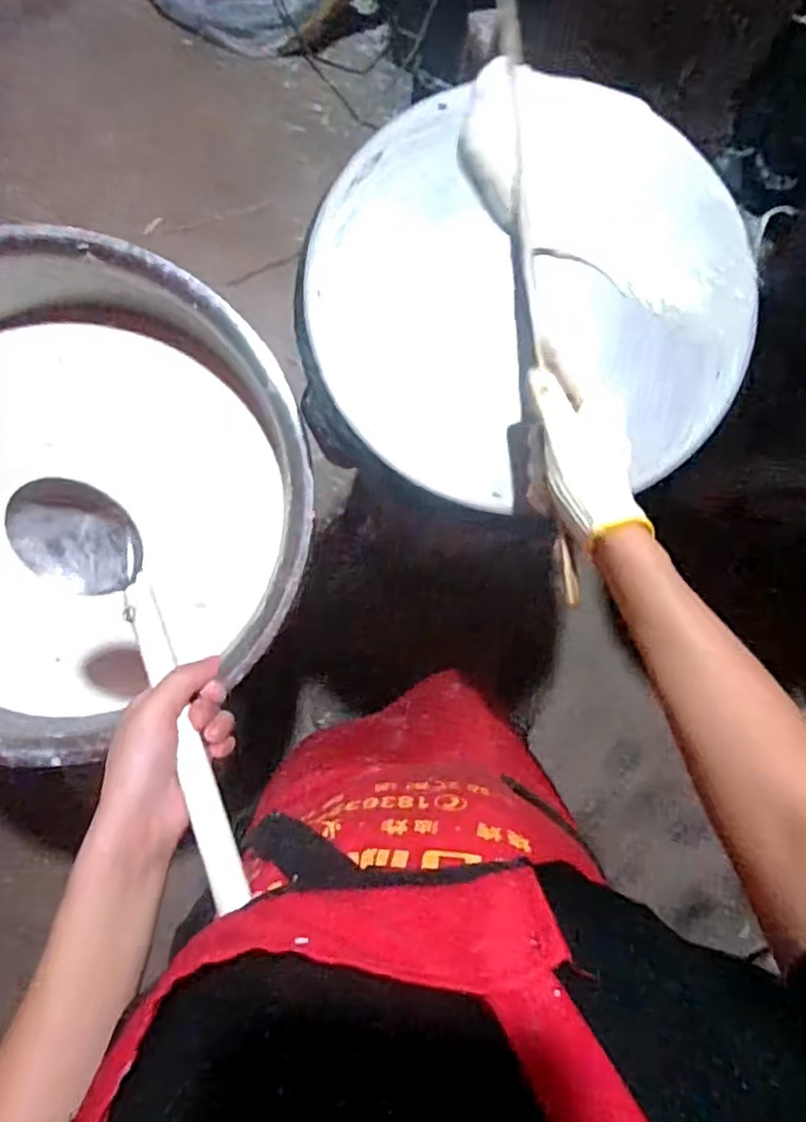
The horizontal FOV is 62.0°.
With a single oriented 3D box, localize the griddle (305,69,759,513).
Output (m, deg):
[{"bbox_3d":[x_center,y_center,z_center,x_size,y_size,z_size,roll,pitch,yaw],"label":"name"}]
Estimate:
[{"bbox_3d":[0.106,-0.232,0.559,0.362,0.044,0.340,0,86,-2],"label":"griddle"}]

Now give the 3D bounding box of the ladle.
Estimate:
[{"bbox_3d":[-0.173,0.076,0.439,0.077,0.058,0.305,-33,68,-4],"label":"ladle"}]

